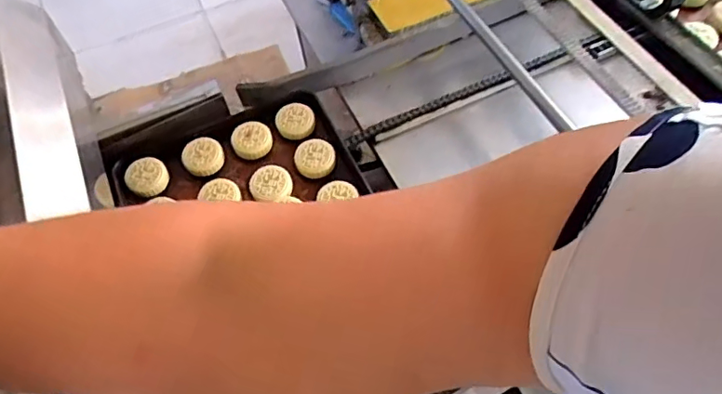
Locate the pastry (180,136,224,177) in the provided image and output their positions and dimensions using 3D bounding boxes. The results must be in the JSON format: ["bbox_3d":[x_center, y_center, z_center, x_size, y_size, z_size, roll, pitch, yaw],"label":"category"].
[{"bbox_3d":[-0.289,-0.077,0.970,0.072,0.021,0.080,-28,61,-13],"label":"pastry"}]

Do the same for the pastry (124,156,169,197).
[{"bbox_3d":[-0.379,-0.038,0.942,0.070,0.034,0.069,-2,59,3],"label":"pastry"}]

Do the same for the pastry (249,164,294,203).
[{"bbox_3d":[-0.157,-0.024,0.932,0.073,0.021,0.067,-2,59,3],"label":"pastry"}]

